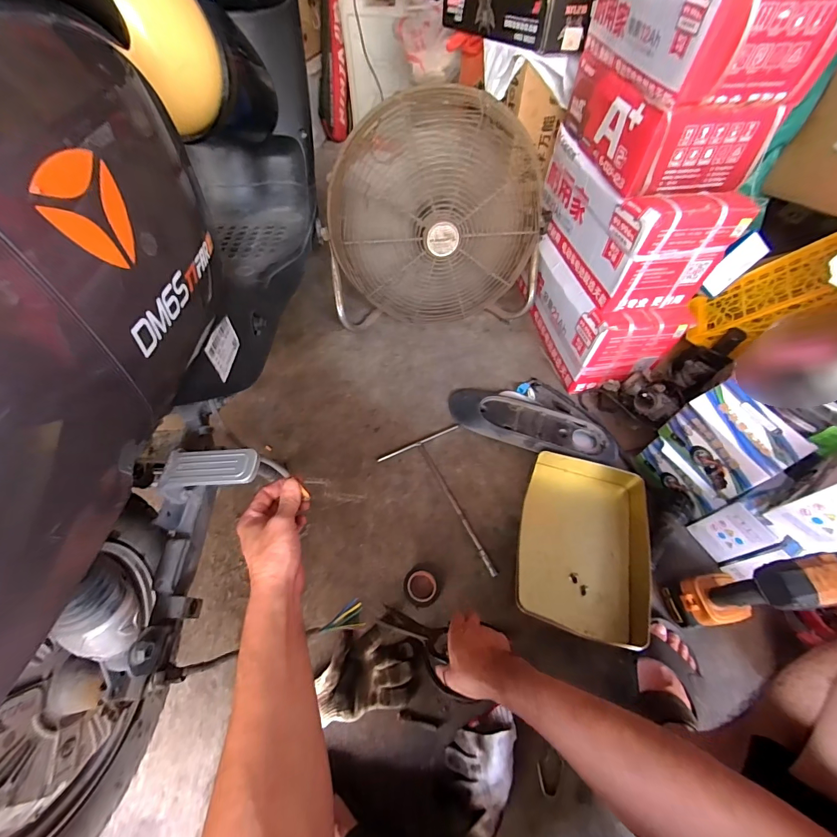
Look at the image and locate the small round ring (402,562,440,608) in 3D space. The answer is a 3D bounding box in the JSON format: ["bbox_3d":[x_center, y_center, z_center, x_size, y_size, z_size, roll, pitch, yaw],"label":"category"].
[{"bbox_3d":[0.006,0.288,0.644,0.061,0.019,0.068,0,57,-3],"label":"small round ring"}]

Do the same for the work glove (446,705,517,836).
[{"bbox_3d":[0.097,0.480,0.504,0.100,0.046,0.114,-13,58,-11],"label":"work glove"}]

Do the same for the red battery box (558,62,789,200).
[{"bbox_3d":[0.433,-0.549,0.682,0.212,0.122,0.327,-6,57,-6],"label":"red battery box"}]

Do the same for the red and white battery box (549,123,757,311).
[{"bbox_3d":[0.434,-0.434,0.783,0.213,0.195,0.385,-6,57,-6],"label":"red and white battery box"}]

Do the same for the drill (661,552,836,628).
[{"bbox_3d":[0.499,0.252,0.543,0.141,0.224,0.066,-5,57,-6],"label":"drill"}]

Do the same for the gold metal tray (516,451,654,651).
[{"bbox_3d":[0.297,0.218,0.676,0.219,0.054,0.309,13,57,6],"label":"gold metal tray"}]

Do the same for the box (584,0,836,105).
[{"bbox_3d":[0.436,-0.615,0.575,0.207,0.118,0.318,-6,57,-6],"label":"box"}]

